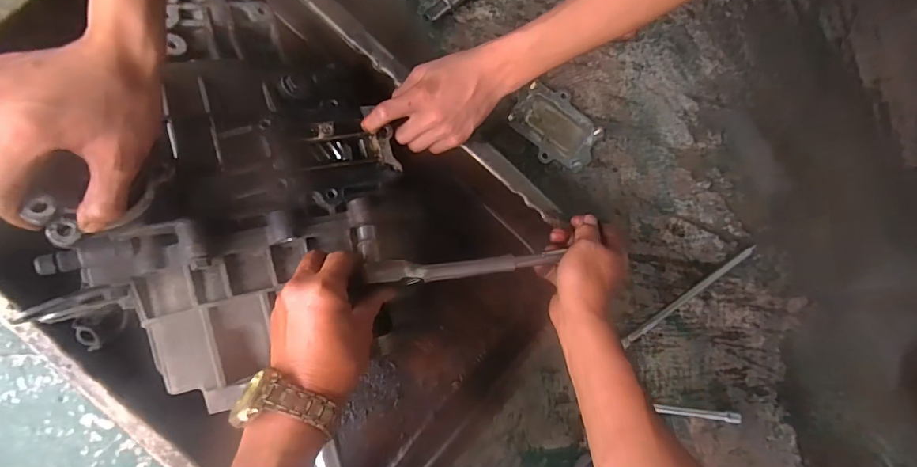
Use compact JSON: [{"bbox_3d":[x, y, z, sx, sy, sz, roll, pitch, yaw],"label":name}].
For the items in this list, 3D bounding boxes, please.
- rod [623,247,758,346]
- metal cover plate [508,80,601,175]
[{"bbox_3d":[0.309,0.086,0.613,0.229,0.015,0.014,-32,91,-9],"label":"rod"},{"bbox_3d":[0.129,-0.141,0.607,0.087,0.013,0.125,-43,92,-9],"label":"metal cover plate"}]

